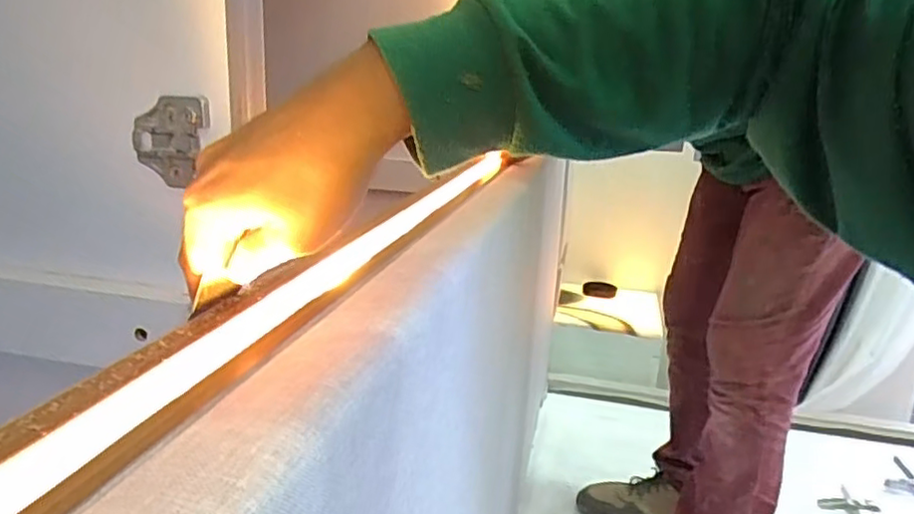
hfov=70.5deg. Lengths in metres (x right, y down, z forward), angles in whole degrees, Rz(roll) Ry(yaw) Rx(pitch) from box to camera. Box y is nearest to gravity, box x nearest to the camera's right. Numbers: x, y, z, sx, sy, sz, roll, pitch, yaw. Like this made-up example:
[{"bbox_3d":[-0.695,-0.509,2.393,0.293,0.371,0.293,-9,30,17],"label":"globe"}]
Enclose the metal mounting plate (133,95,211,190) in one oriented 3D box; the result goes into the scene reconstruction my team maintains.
[{"bbox_3d":[-0.169,-0.069,0.382,0.049,0.050,0.004,6,16,11],"label":"metal mounting plate"}]

